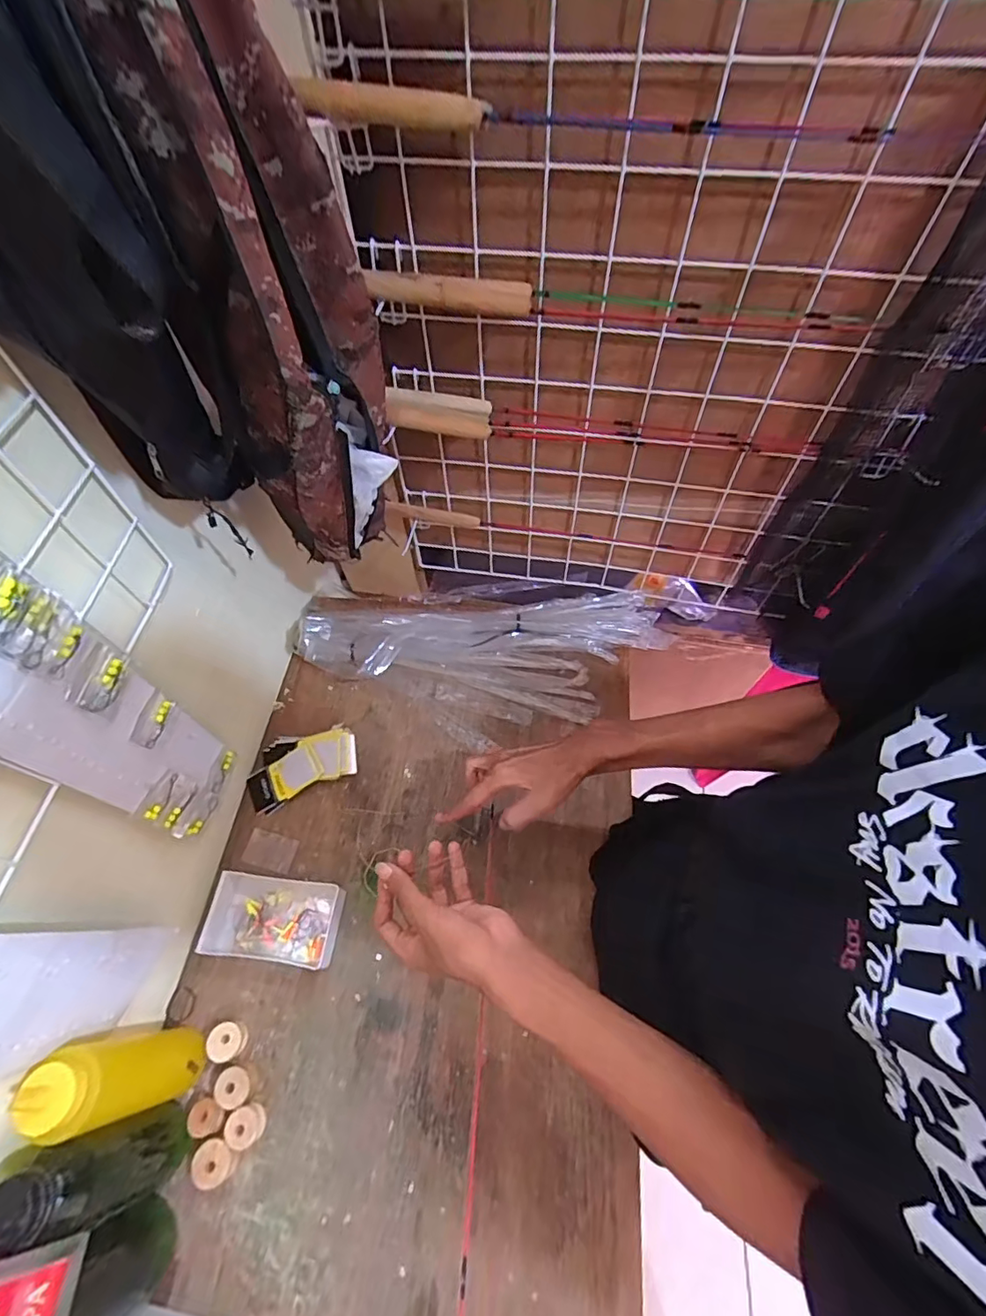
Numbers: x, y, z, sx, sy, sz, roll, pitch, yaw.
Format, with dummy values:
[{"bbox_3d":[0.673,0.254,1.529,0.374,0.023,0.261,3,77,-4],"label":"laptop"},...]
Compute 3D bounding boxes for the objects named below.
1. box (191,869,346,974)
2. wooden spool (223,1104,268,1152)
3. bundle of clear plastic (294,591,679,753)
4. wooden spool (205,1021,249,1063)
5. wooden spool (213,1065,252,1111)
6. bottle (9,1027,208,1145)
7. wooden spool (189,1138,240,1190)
[{"bbox_3d":[-0.246,0.291,0.596,0.143,0.033,0.083,6,60,5],"label":"box"},{"bbox_3d":[-0.237,0.448,0.511,0.035,0.021,0.031,-39,66,-19],"label":"wooden spool"},{"bbox_3d":[-0.019,-0.004,0.731,0.502,0.090,0.205,3,60,3],"label":"bundle of clear plastic"},{"bbox_3d":[-0.274,0.392,0.546,0.035,0.022,0.033,-1,60,1],"label":"wooden spool"},{"bbox_3d":[-0.256,0.424,0.526,0.029,0.021,0.034,-28,63,-14],"label":"wooden spool"},{"bbox_3d":[-0.320,0.363,0.464,0.048,0.197,0.058,-9,60,-4],"label":"bottle"},{"bbox_3d":[-0.259,0.470,0.497,0.038,0.024,0.033,-27,63,-13],"label":"wooden spool"}]

